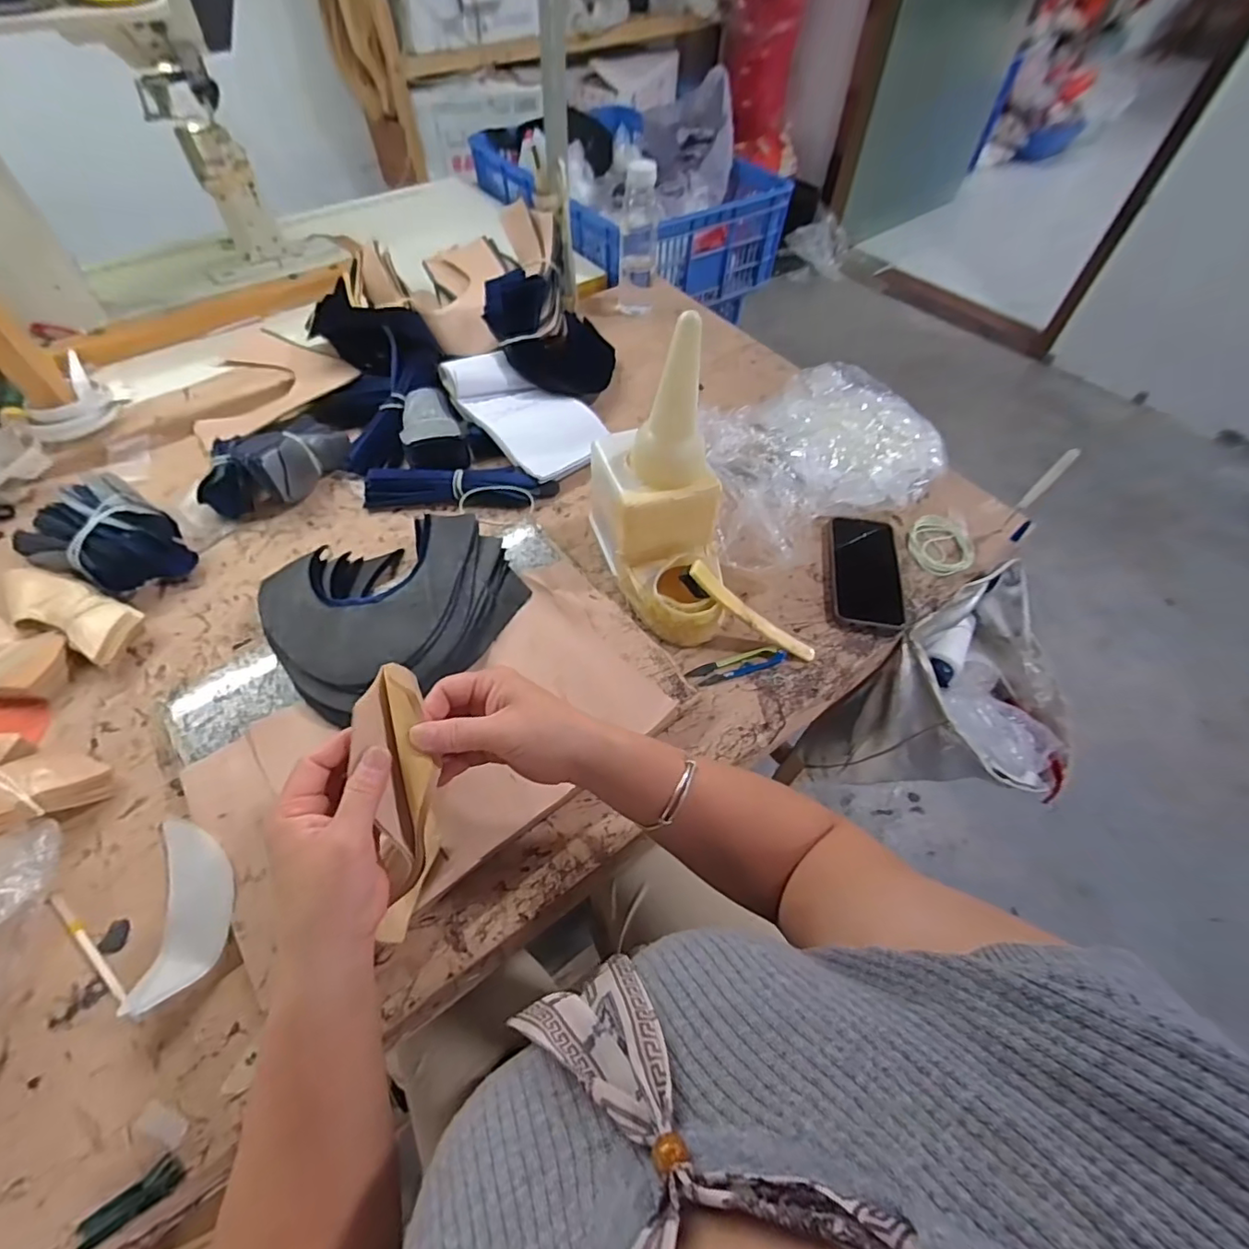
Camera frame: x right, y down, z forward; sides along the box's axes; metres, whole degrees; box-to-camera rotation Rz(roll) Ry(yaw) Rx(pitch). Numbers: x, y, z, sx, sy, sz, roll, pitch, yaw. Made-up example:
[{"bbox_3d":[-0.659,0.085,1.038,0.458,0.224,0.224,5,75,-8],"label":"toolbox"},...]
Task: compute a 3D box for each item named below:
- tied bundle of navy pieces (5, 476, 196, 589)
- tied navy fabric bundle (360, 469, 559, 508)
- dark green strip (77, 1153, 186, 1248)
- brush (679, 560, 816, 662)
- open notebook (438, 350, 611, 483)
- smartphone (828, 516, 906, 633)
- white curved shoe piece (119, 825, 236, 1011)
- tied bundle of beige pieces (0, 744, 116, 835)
[{"bbox_3d":[-0.537,-0.085,0.586,0.121,0.076,0.112,29,60,17],"label":"tied bundle of navy pieces"},{"bbox_3d":[-0.197,-0.166,0.679,0.220,0.029,0.044,-1,56,-2],"label":"tied navy fabric bundle"},{"bbox_3d":[-0.298,0.349,0.340,0.053,0.008,0.018,-35,63,-23],"label":"dark green strip"},{"bbox_3d":[0.125,-0.010,0.564,0.158,0.026,0.019,34,58,-14],"label":"brush"},{"bbox_3d":[-0.121,-0.272,0.734,0.129,0.059,0.226,-36,64,-23],"label":"open notebook"},{"bbox_3d":[0.274,-0.063,0.636,0.077,0.013,0.160,8,56,4],"label":"smartphone"},{"bbox_3d":[-0.326,0.204,0.423,0.065,0.013,0.129,-22,59,1],"label":"white curved shoe piece"},{"bbox_3d":[-0.474,0.129,0.435,0.060,0.113,0.025,25,101,12],"label":"tied bundle of beige pieces"}]

